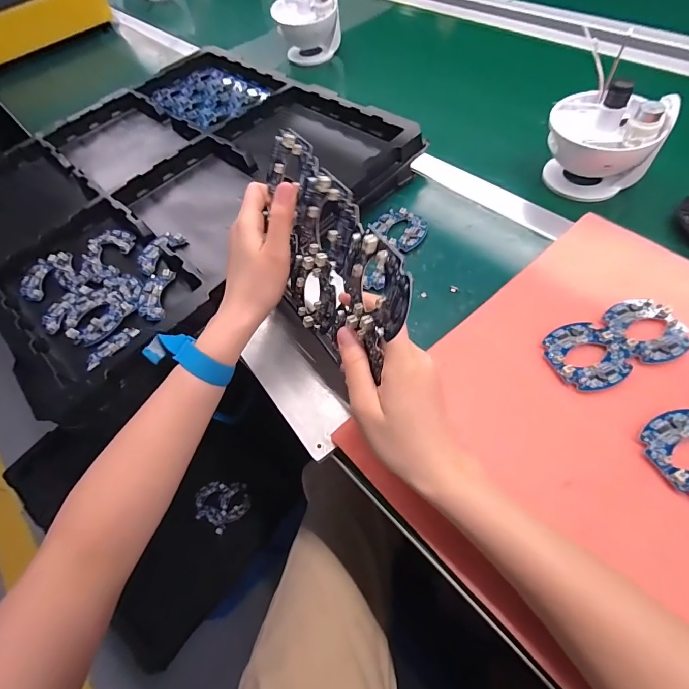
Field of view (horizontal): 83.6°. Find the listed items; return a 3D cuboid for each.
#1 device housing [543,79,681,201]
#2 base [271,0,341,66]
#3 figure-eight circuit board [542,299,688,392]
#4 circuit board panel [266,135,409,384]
[{"bbox_3d":[0.304,-0.243,0.459,0.120,0.110,0.096,30,66,23],"label":"device housing"},{"bbox_3d":[-0.068,-0.605,0.741,0.124,0.118,0.079,-7,58,4],"label":"base"},{"bbox_3d":[0.252,-0.003,0.356,0.130,0.006,0.067,-22,58,-6],"label":"figure-eight circuit board"},{"bbox_3d":[-0.020,-0.065,0.300,0.015,0.124,0.201,-13,51,-27],"label":"circuit board panel"}]

